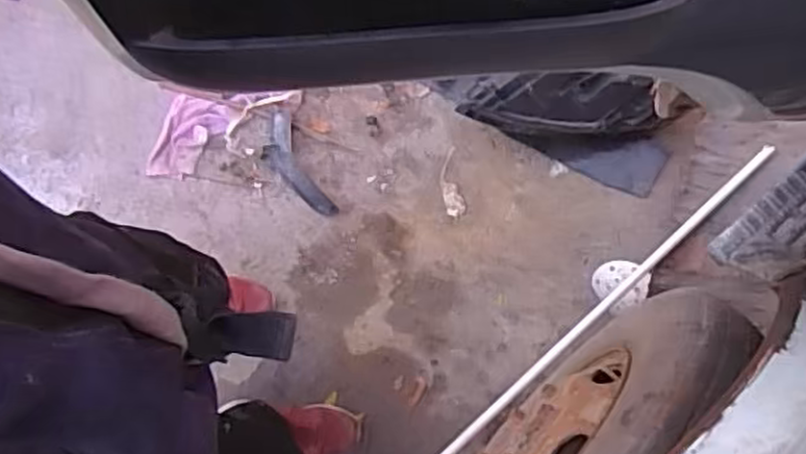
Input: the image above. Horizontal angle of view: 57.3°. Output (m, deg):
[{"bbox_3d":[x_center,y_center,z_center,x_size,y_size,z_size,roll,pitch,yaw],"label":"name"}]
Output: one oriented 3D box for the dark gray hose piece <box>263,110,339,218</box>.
[{"bbox_3d":[-0.232,-0.125,1.588,0.086,0.027,0.249,-31,80,-6],"label":"dark gray hose piece"}]

